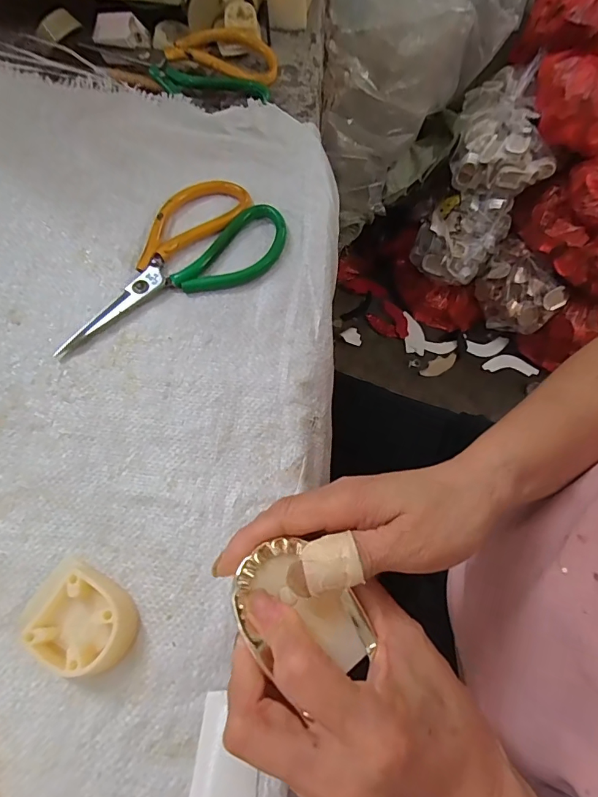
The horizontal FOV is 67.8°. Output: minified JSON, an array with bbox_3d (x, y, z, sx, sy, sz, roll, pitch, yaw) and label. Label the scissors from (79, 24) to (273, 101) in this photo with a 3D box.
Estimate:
[{"bbox_3d":[-0.106,-0.314,0.416,0.166,0.028,0.066,5,68,1],"label":"scissors"}]

